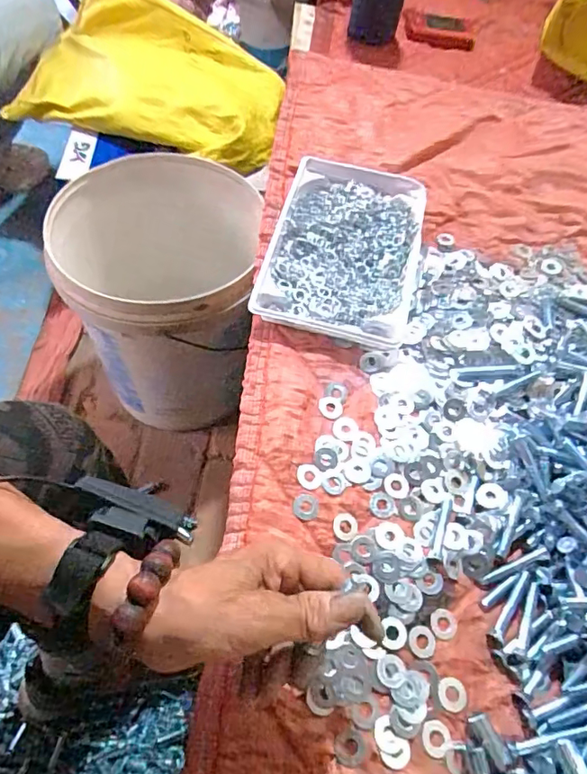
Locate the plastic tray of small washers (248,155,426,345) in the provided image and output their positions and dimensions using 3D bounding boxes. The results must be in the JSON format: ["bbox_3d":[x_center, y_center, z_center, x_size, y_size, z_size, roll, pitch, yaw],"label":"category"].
[{"bbox_3d":[0.056,-0.151,0.561,0.153,0.036,0.232,13,60,5],"label":"plastic tray of small washers"}]

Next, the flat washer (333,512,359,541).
[{"bbox_3d":[0.042,0.113,0.425,0.022,0.004,0.021,10,65,-10],"label":"flat washer"}]

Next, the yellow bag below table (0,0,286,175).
[{"bbox_3d":[-0.237,-0.532,0.899,0.458,0.155,0.266,23,61,7],"label":"yellow bag below table"}]

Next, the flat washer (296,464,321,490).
[{"bbox_3d":[0.013,0.076,0.444,0.022,0.004,0.022,3,70,-8],"label":"flat washer"}]

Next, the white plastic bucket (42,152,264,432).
[{"bbox_3d":[-0.206,-0.134,0.841,0.285,0.339,0.273,3,60,-4],"label":"white plastic bucket"}]

